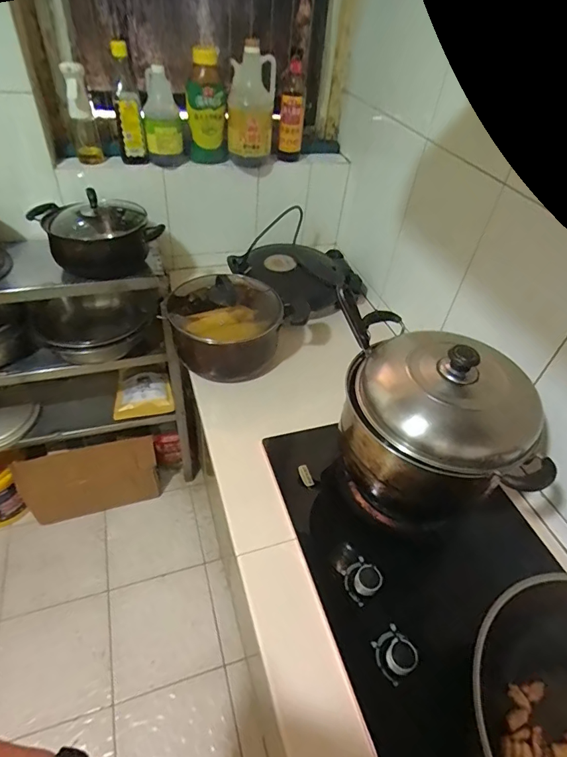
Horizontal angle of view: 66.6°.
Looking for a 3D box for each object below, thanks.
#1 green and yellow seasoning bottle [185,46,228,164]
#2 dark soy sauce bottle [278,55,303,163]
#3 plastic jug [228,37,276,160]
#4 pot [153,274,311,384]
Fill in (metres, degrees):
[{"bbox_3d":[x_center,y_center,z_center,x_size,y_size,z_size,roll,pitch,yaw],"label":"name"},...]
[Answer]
[{"bbox_3d":[-0.179,-0.625,1.002,0.089,0.217,0.062,-6,44,-12],"label":"green and yellow seasoning bottle"},{"bbox_3d":[0.020,-0.659,1.074,0.057,0.202,0.078,8,43,2],"label":"dark soy sauce bottle"},{"bbox_3d":[-0.075,-0.646,1.013,0.105,0.217,0.086,1,43,-5],"label":"plastic jug"},{"bbox_3d":[-0.125,-0.128,0.970,0.260,0.165,0.223,-4,44,-10],"label":"pot"}]

